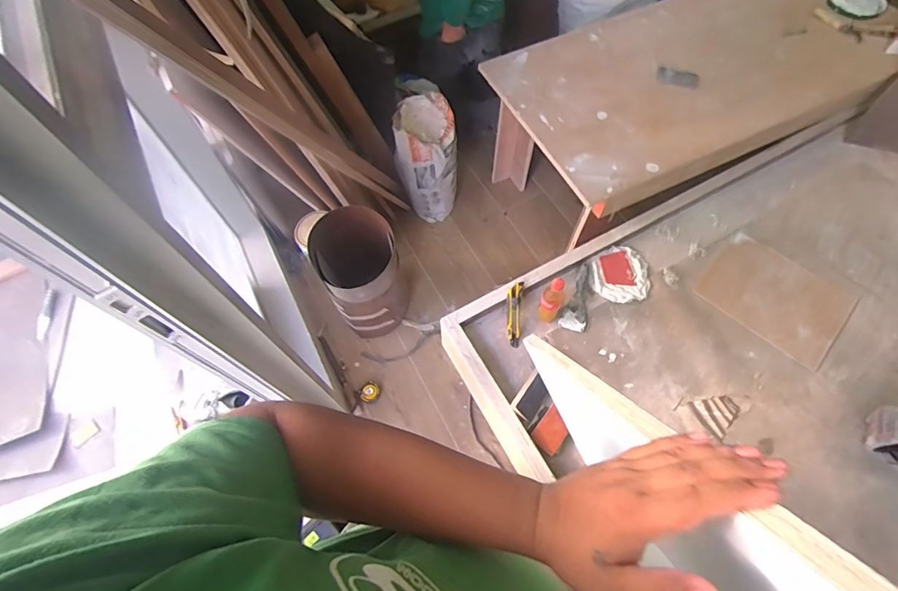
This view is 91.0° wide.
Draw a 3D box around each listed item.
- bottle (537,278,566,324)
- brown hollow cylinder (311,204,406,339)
[{"bbox_3d":[0.257,0.019,1.112,0.052,0.172,0.048,0,64,1],"label":"bottle"},{"bbox_3d":[-0.274,-0.061,1.442,0.249,0.421,0.263,-20,66,-8],"label":"brown hollow cylinder"}]

